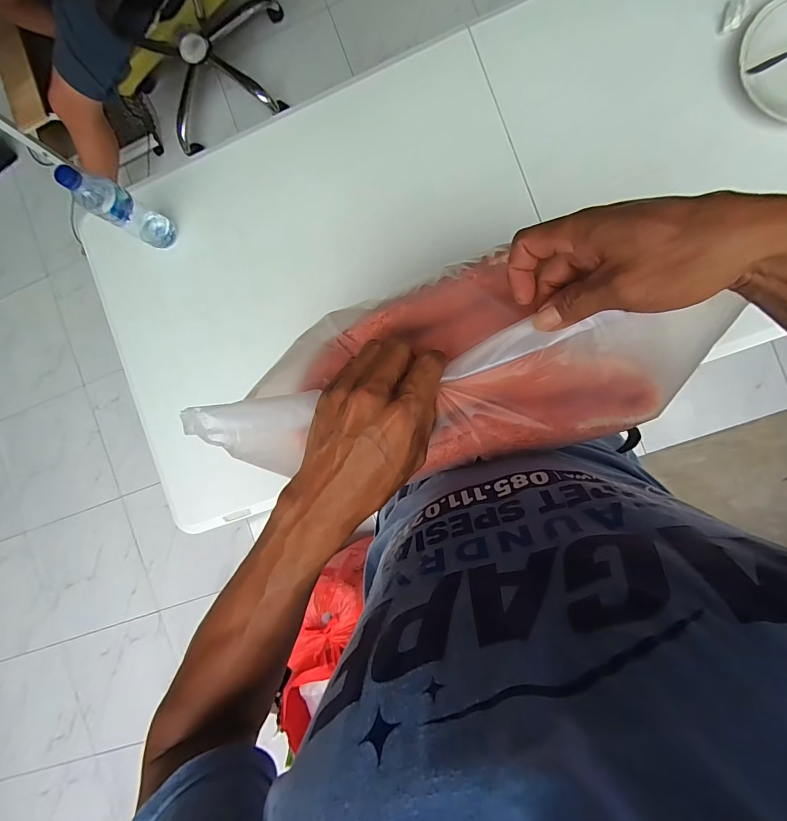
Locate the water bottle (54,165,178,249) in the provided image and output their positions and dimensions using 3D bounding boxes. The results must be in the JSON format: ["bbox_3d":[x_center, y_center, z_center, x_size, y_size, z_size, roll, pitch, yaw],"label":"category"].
[{"bbox_3d":[-0.504,-0.373,0.731,0.077,0.224,0.063,32,94,7],"label":"water bottle"}]

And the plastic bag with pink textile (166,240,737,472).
[{"bbox_3d":[0.051,-0.041,0.330,0.378,0.096,0.171,-3,90,3],"label":"plastic bag with pink textile"}]

